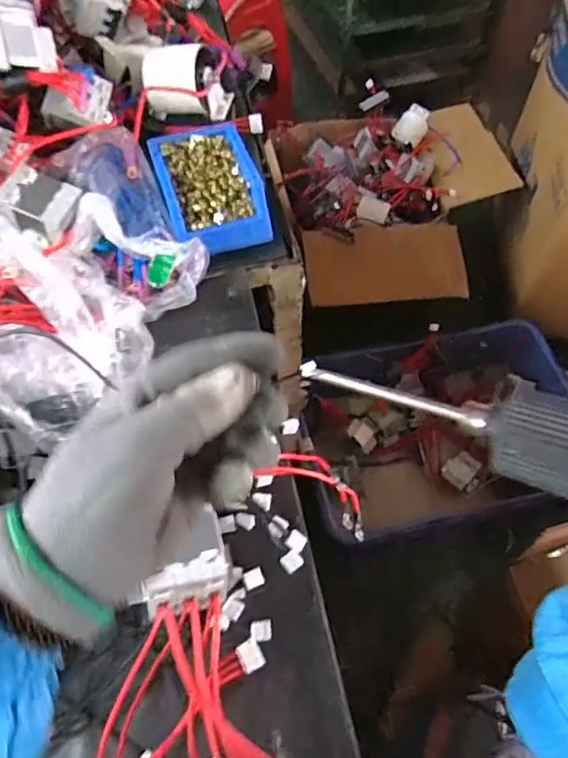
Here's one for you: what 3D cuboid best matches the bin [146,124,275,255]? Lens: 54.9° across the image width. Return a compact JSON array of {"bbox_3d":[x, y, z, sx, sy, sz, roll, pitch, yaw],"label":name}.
[{"bbox_3d":[-0.085,-0.219,0.630,0.107,0.055,0.150,-16,58,-10],"label":"bin"}]

